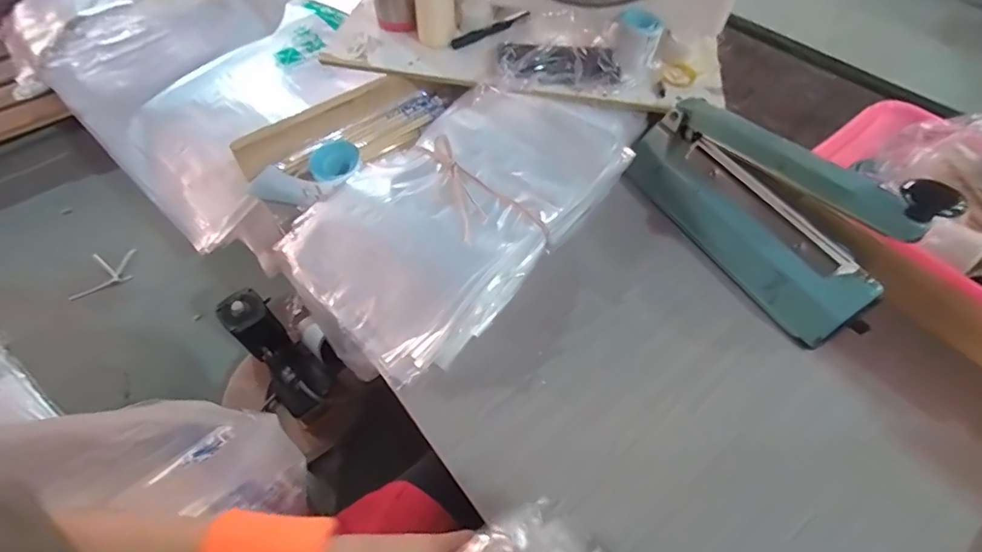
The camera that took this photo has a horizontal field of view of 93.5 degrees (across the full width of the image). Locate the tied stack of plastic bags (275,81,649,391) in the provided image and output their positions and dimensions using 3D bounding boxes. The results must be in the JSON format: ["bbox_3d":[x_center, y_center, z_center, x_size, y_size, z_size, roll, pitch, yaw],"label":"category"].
[{"bbox_3d":[-0.022,-0.096,0.564,0.240,0.068,0.437,37,64,21],"label":"tied stack of plastic bags"}]

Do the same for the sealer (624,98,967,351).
[{"bbox_3d":[0.285,-0.081,0.500,0.070,0.169,0.303,-29,62,-17],"label":"sealer"}]

